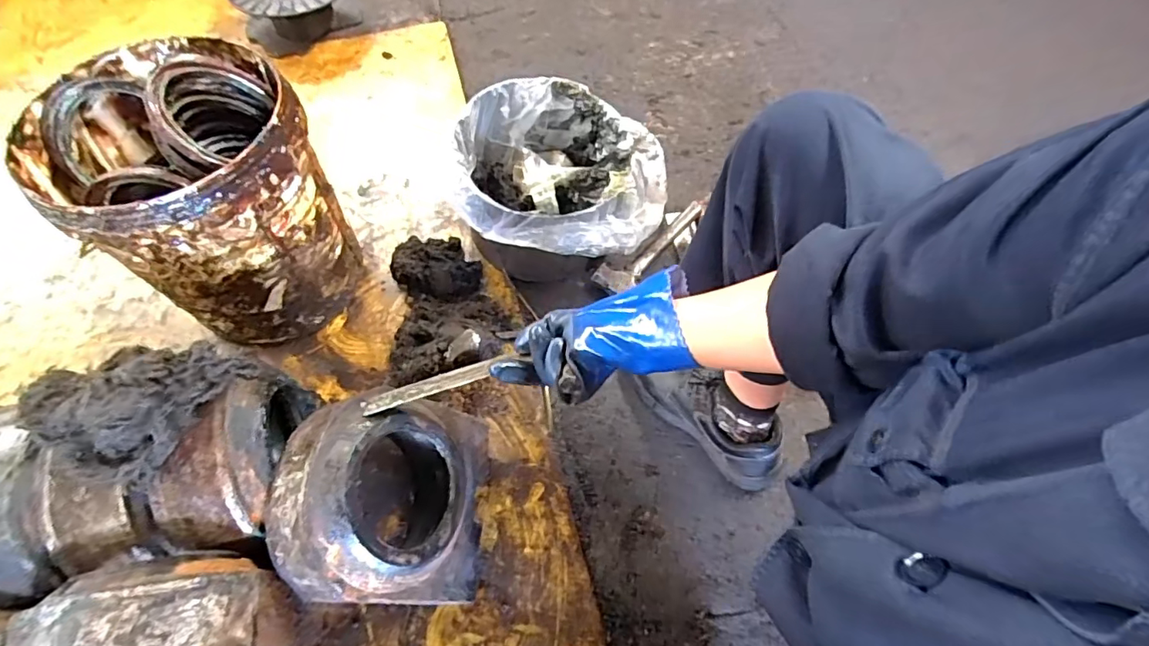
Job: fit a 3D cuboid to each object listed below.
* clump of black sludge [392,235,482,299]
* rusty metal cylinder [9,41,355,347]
[{"bbox_3d":[-0.233,-0.101,0.922,0.142,0.064,0.128,5,61,2],"label":"clump of black sludge"},{"bbox_3d":[-0.506,-0.169,0.773,0.294,0.371,0.282,0,61,0],"label":"rusty metal cylinder"}]

